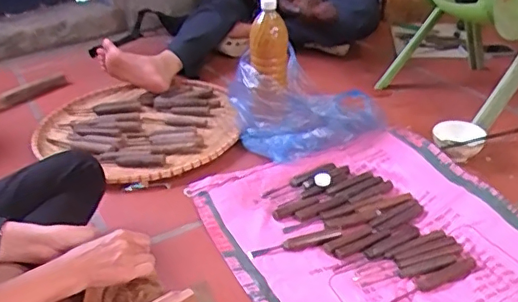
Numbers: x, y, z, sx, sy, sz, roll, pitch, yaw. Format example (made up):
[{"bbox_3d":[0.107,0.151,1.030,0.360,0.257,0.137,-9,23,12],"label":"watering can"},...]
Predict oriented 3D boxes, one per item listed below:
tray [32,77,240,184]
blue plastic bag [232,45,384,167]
[{"bbox_3d":[-0.285,-0.060,1.341,0.449,0.060,0.455,-3,31,2],"label":"tray"},{"bbox_3d":[0.112,-0.110,1.264,0.326,0.167,0.223,-12,32,-13],"label":"blue plastic bag"}]

